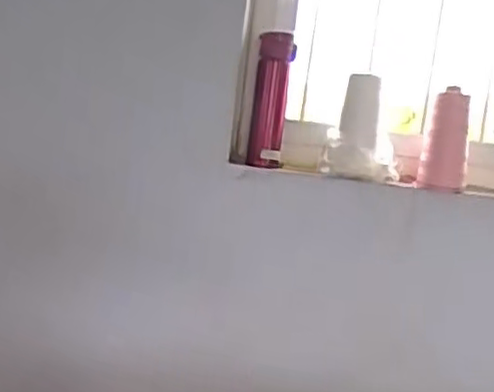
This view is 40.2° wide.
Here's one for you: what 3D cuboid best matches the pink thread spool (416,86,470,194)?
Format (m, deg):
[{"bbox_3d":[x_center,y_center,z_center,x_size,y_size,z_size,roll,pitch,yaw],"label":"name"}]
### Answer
[{"bbox_3d":[0.326,-0.090,1.113,0.076,0.154,0.063,8,7,15],"label":"pink thread spool"}]

